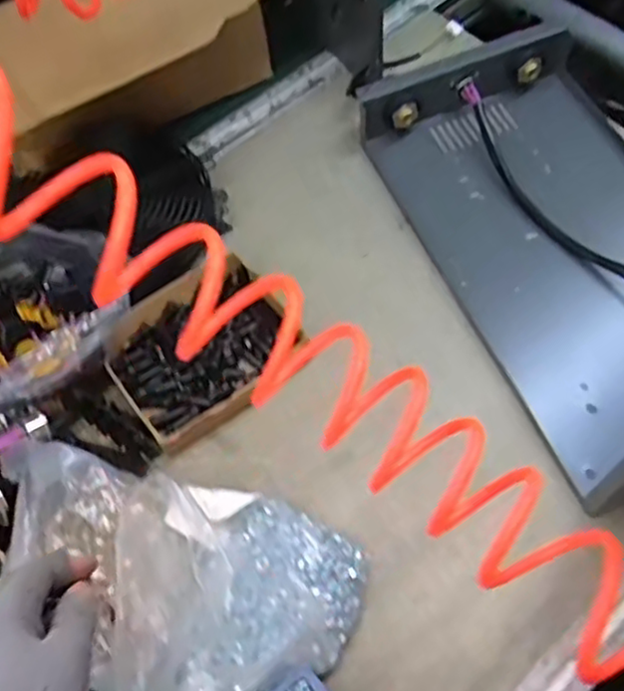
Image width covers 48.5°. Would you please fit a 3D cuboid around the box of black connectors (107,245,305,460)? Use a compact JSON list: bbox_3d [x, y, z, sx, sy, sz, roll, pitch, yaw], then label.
[{"bbox_3d":[-0.107,0.006,0.688,0.173,0.034,0.148,-35,66,-14],"label":"box of black connectors"}]

